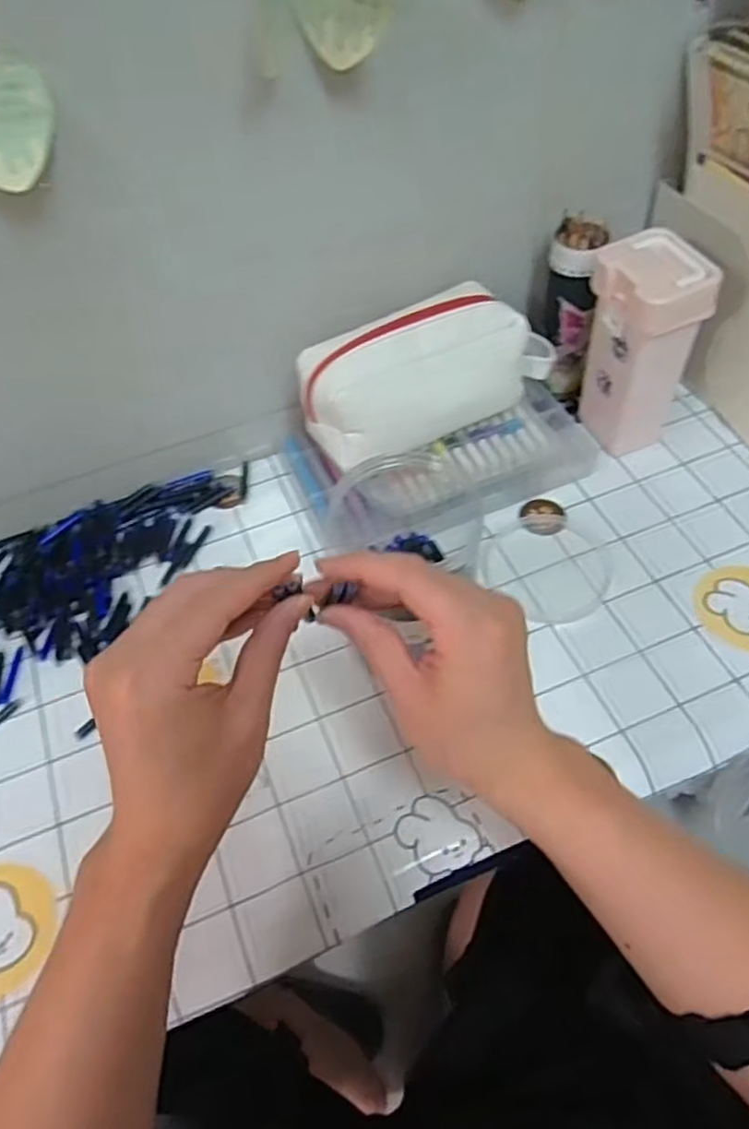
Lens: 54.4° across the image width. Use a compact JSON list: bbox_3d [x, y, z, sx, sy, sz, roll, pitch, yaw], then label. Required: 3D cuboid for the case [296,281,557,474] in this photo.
[{"bbox_3d":[0.046,-0.165,0.601,0.221,0.084,0.088,-30,58,-17],"label":"case"}]

